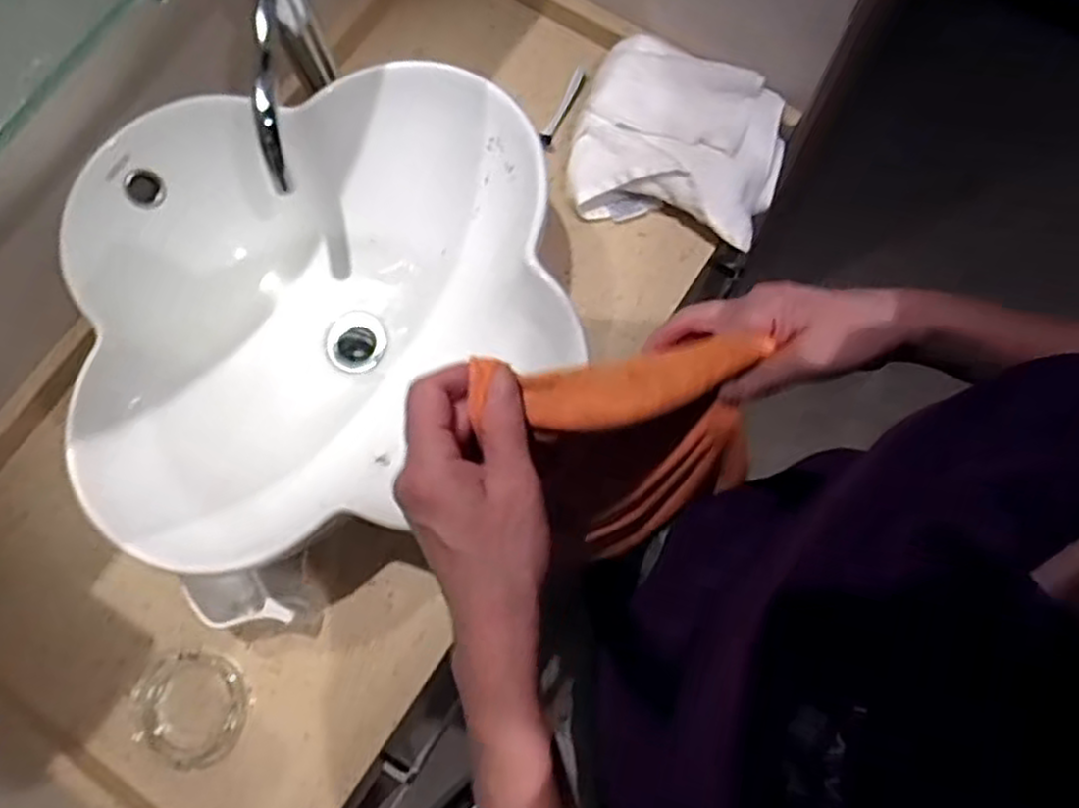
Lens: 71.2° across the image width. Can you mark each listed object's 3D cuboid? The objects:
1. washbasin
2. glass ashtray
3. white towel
[{"bbox_3d":[-0.187,-0.075,0.740,0.435,0.183,0.424,-12,75,-1],"label":"washbasin"},{"bbox_3d":[-0.337,0.296,0.729,0.095,0.039,0.101,0,75,2],"label":"glass ashtray"},{"bbox_3d":[0.160,-0.294,0.850,0.227,0.081,0.205,16,76,6],"label":"white towel"}]

